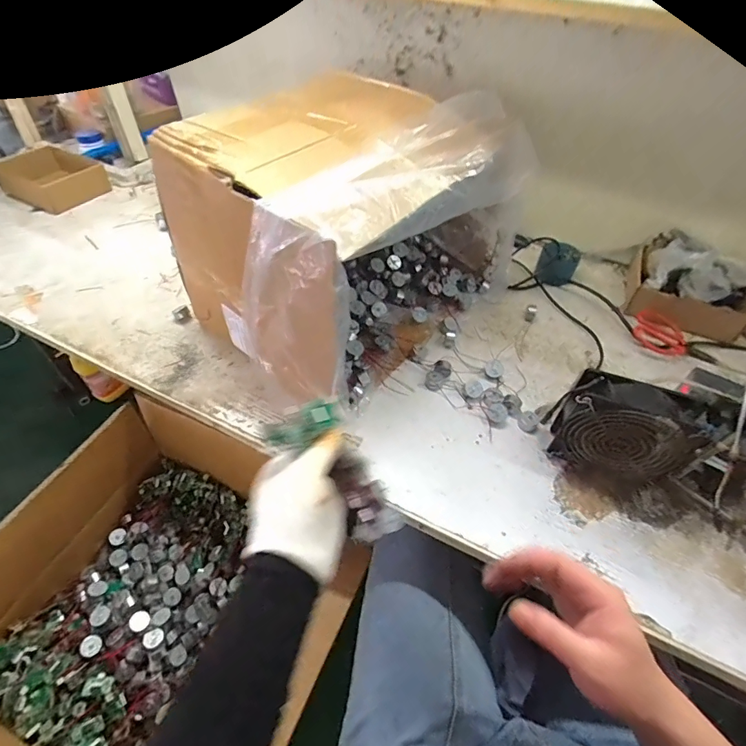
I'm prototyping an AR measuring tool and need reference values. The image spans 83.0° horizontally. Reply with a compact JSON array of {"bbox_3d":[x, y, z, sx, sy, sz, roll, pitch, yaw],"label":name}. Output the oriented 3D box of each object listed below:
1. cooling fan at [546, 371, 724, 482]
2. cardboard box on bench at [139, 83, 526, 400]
[{"bbox_3d":[0.280,0.068,0.471,0.132,0.123,0.049,22,52,15],"label":"cooling fan"},{"bbox_3d":[-0.020,-0.192,0.578,0.286,0.263,0.423,34,57,24],"label":"cardboard box on bench"}]

